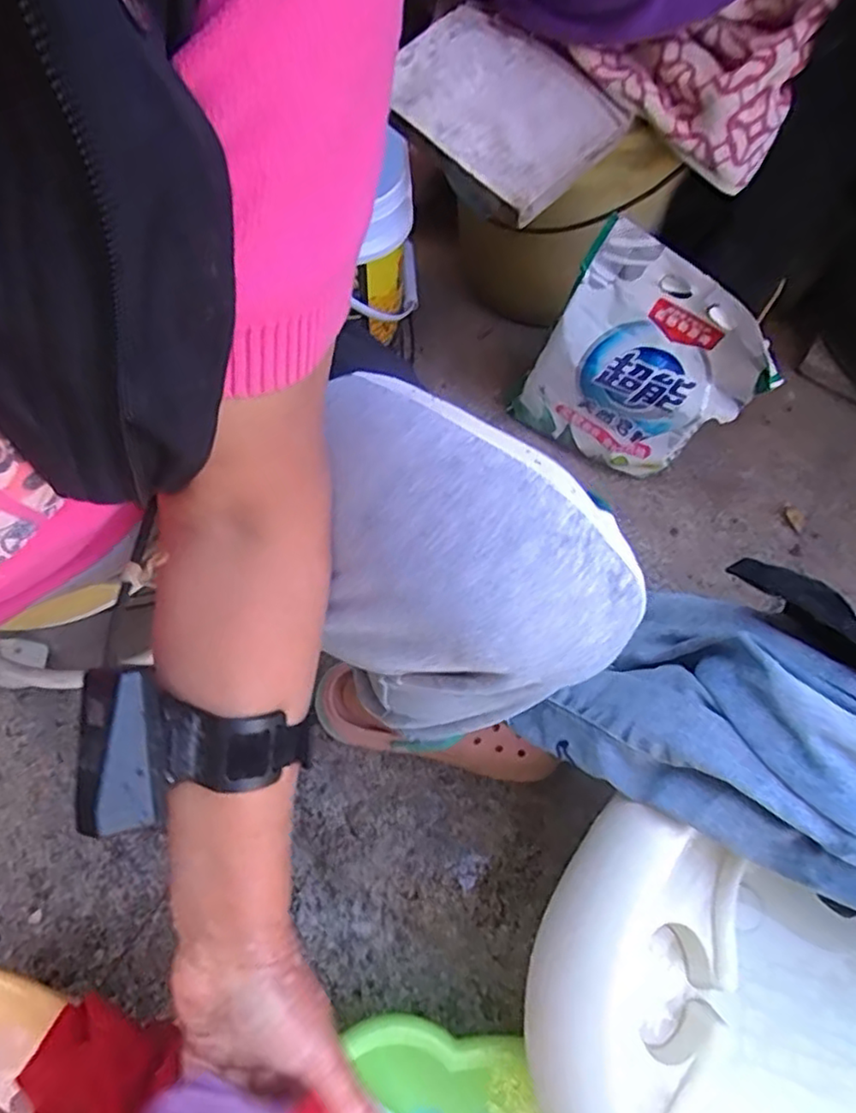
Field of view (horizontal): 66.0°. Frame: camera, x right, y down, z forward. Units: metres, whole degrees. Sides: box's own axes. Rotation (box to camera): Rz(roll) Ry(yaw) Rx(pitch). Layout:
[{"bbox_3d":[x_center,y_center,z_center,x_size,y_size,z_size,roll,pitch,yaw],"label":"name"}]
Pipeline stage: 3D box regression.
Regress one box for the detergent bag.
[{"bbox_3d":[0.225,-0.192,0.702,0.211,0.242,0.050,28,47,-2],"label":"detergent bag"}]

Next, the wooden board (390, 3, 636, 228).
[{"bbox_3d":[0.059,-0.398,0.582,0.195,0.018,0.142,44,78,9],"label":"wooden board"}]

